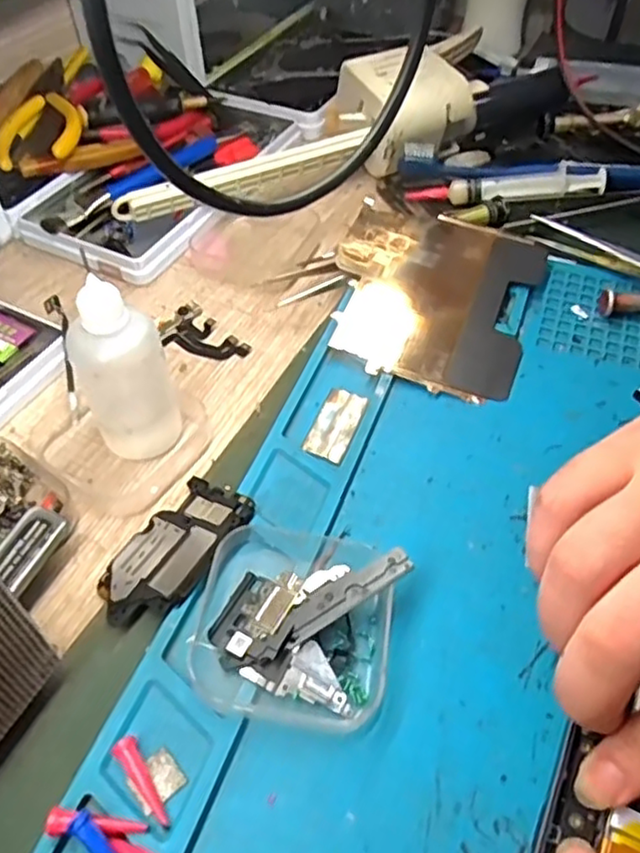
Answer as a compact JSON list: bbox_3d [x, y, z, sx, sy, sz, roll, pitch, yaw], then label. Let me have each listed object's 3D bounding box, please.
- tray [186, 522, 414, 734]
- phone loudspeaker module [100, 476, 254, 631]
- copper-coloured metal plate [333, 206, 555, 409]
[{"bbox_3d":[-0.007,0.063,0.227,0.063,0.020,0.068,11,52,10],"label":"tray"},{"bbox_3d":[-0.055,0.047,0.252,0.037,0.007,0.064,16,49,34],"label":"phone loudspeaker module"},{"bbox_3d":[0.056,-0.067,0.334,0.099,0.006,0.112,17,58,6],"label":"copper-coloured metal plate"}]

